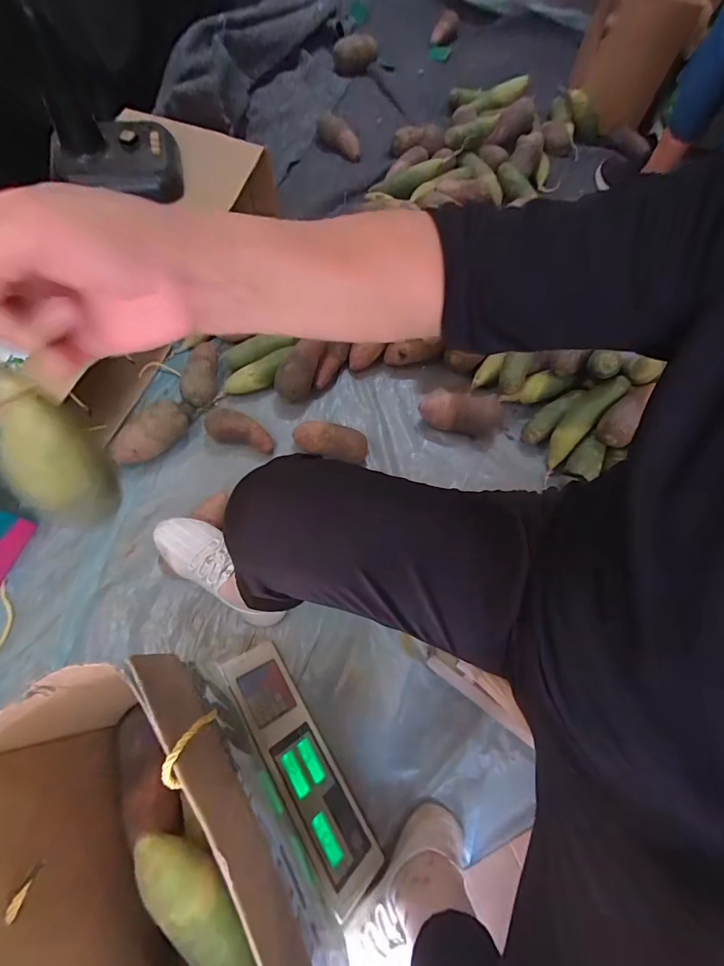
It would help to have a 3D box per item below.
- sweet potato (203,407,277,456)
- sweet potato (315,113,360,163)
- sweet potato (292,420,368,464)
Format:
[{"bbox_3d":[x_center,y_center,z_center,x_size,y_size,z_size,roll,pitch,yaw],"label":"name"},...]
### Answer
[{"bbox_3d":[-0.237,-0.103,0.812,0.138,0.043,0.061,22,67,-8],"label":"sweet potato"},{"bbox_3d":[-0.063,-0.965,1.150,0.136,0.074,0.049,33,70,11],"label":"sweet potato"},{"bbox_3d":[-0.060,-0.079,0.795,0.146,0.062,0.064,15,67,4],"label":"sweet potato"}]

